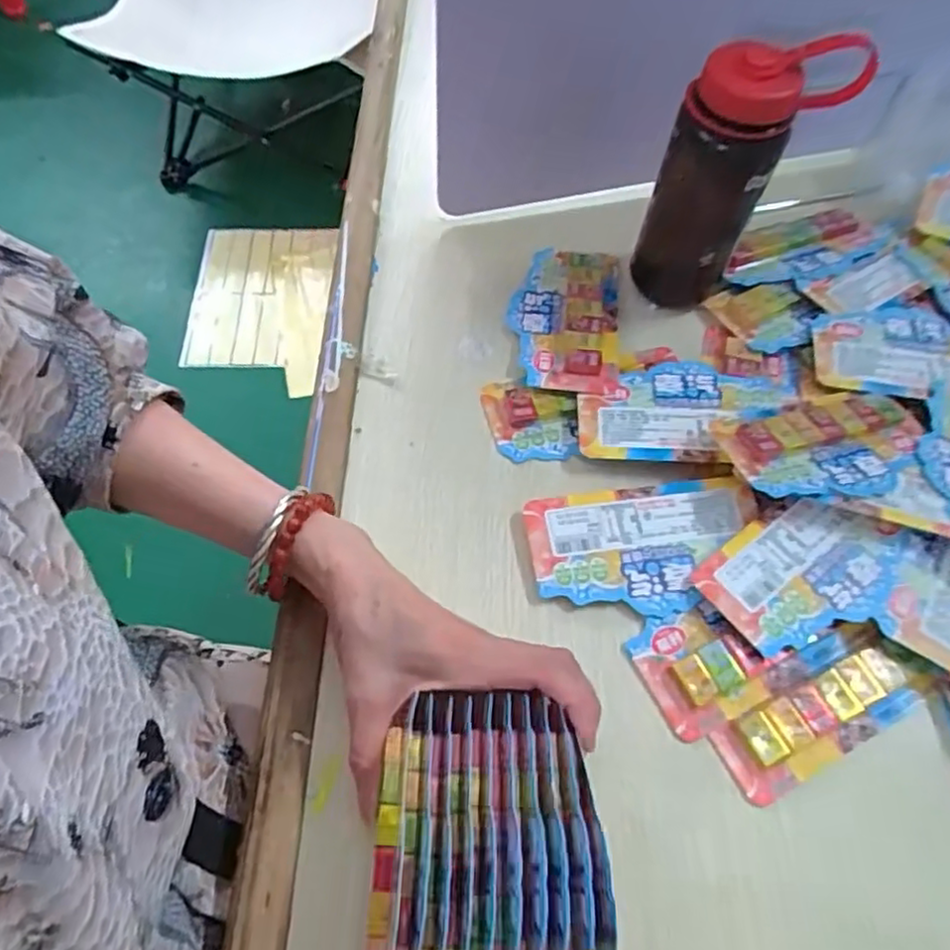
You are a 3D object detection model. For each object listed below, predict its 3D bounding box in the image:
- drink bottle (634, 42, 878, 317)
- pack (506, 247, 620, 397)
[{"bbox_3d":[0.166,-0.191,0.443,0.093,0.166,0.060,-30,66,-16],"label":"drink bottle"},{"bbox_3d":[0.064,-0.113,0.494,0.075,0.011,0.132,6,61,2],"label":"pack"}]

